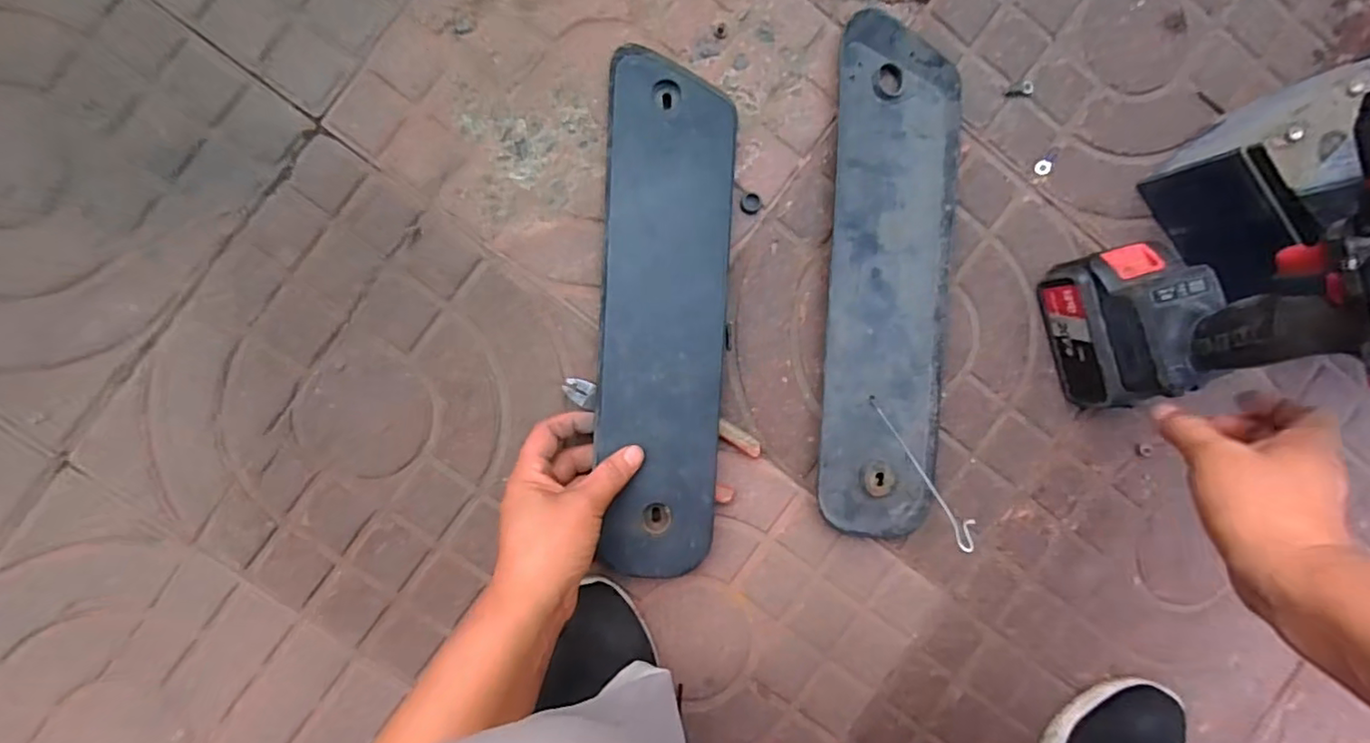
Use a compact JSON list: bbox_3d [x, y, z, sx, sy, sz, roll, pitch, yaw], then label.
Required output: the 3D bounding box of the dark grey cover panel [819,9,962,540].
[{"bbox_3d":[0.156,-0.068,0.460,0.093,0.021,0.379,2,92,-5],"label":"dark grey cover panel"}]

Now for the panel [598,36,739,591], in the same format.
[{"bbox_3d":[-0.013,-0.041,0.431,0.090,0.026,0.360,1,89,-5],"label":"panel"}]

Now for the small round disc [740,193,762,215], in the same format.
[{"bbox_3d":[0.050,-0.127,0.455,0.016,0.005,0.017,0,92,-5],"label":"small round disc"}]

